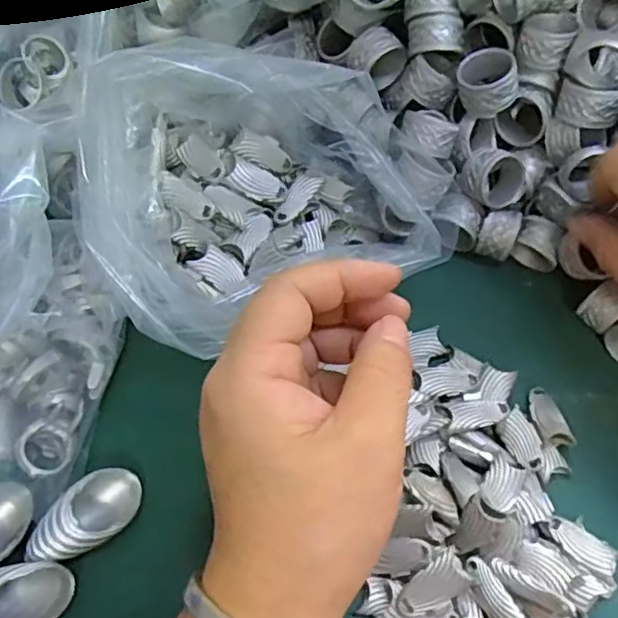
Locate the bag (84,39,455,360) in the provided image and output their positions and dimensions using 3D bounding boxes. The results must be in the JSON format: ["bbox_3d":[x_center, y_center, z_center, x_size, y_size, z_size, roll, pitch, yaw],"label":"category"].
[{"bbox_3d":[-0.021,-0.059,0.292,0.151,0.077,0.128,-18,65,-11],"label":"bag"}]

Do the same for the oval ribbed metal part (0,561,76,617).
[{"bbox_3d":[-0.114,0.111,0.244,0.045,0.015,0.025,-11,64,-7],"label":"oval ribbed metal part"}]

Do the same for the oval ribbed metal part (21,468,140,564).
[{"bbox_3d":[-0.089,0.083,0.259,0.047,0.018,0.023,-40,71,-20],"label":"oval ribbed metal part"}]

